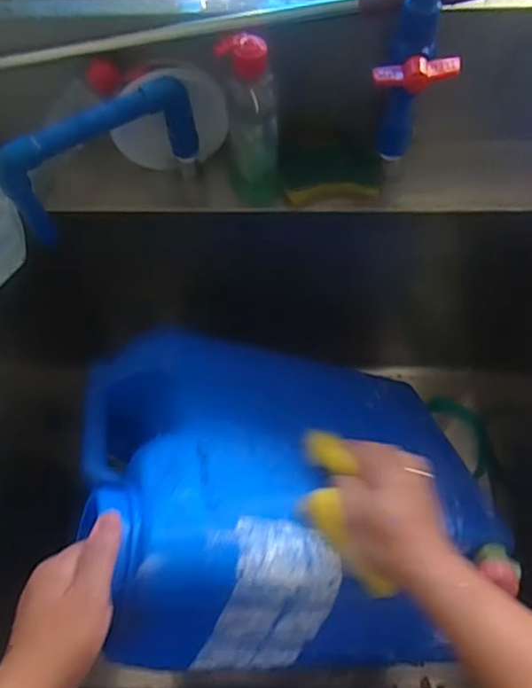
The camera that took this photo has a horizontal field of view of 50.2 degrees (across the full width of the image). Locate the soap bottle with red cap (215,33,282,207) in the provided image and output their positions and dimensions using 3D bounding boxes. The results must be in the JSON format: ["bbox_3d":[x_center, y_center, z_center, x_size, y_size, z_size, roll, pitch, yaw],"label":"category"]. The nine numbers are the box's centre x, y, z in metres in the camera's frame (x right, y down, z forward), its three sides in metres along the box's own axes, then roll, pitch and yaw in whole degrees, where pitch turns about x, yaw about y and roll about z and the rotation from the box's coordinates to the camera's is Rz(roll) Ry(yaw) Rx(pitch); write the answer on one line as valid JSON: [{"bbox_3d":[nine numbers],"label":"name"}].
[{"bbox_3d":[-0.012,-0.193,0.522,0.044,0.172,0.043,-15,64,-6],"label":"soap bottle with red cap"}]

